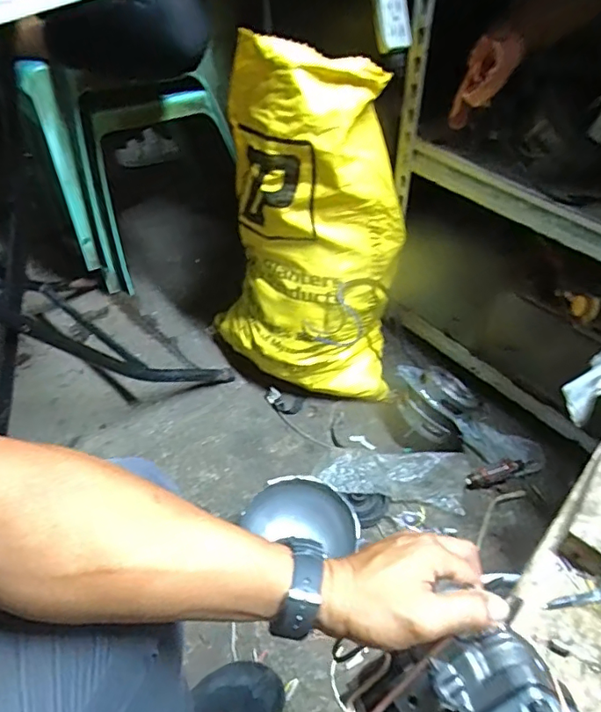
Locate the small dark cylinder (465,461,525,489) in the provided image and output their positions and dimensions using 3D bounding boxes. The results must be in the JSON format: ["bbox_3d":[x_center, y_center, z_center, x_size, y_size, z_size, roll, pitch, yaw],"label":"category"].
[{"bbox_3d":[0.332,0.199,0.896,0.106,0.022,0.026,-15,48,-13],"label":"small dark cylinder"}]

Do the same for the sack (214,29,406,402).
[{"bbox_3d":[0.003,-0.181,0.870,0.327,0.534,0.164,4,47,5],"label":"sack"}]

